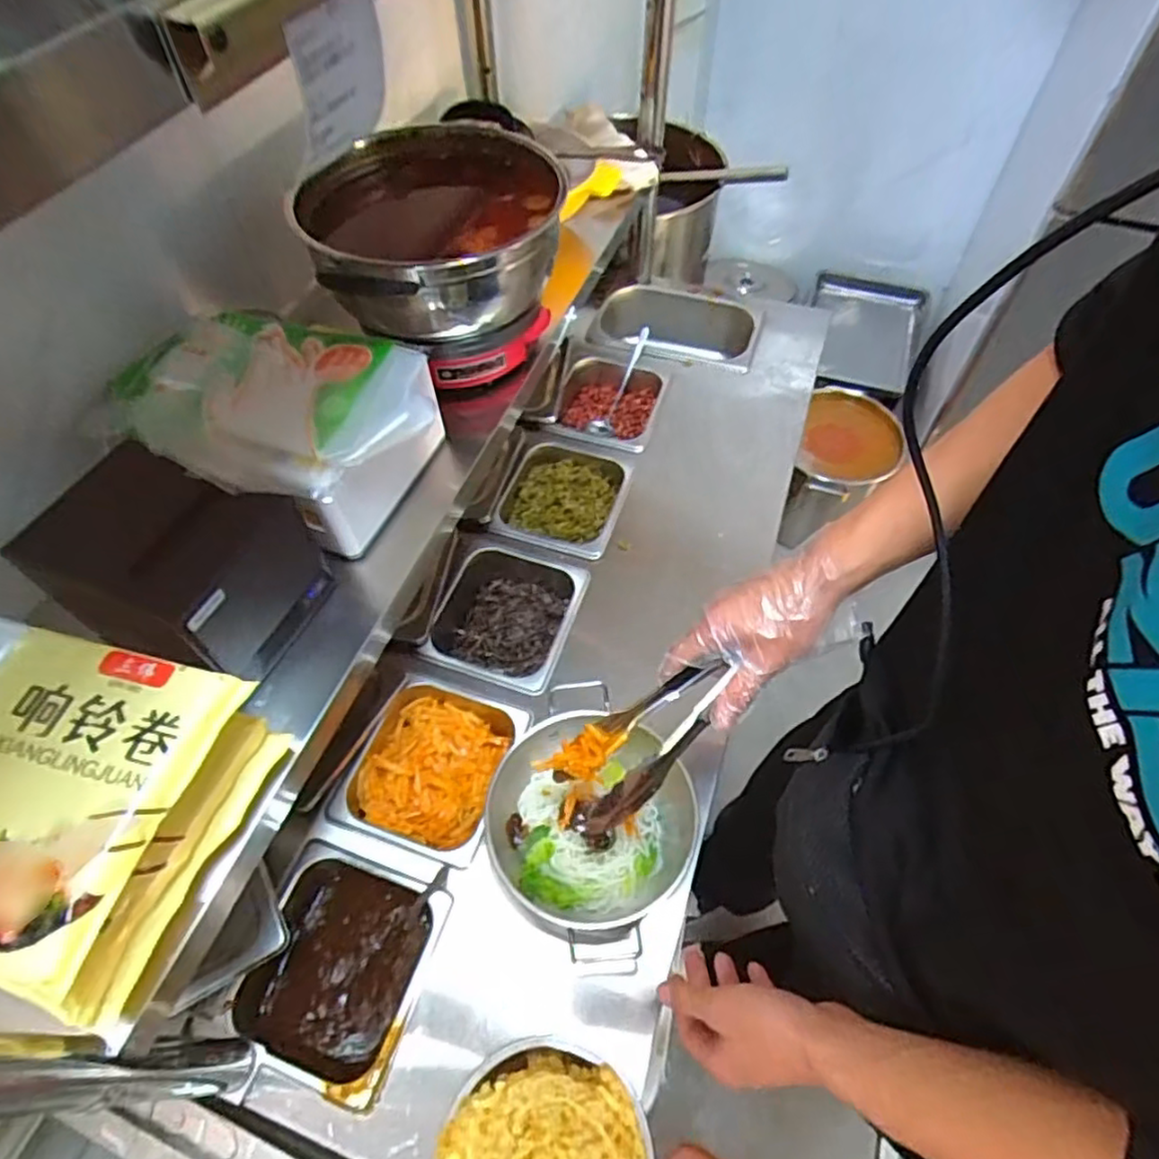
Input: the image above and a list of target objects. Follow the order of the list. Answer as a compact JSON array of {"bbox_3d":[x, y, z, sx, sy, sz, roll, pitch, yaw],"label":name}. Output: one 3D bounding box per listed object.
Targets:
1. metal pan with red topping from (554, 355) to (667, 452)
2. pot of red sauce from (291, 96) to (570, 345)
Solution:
[{"bbox_3d":[0.042,-0.254,1.027,0.158,0.071,0.172,15,58,11],"label":"metal pan with red topping"},{"bbox_3d":[-0.131,-0.328,0.653,0.237,0.104,0.233,0,56,0],"label":"pot of red sauce"}]

